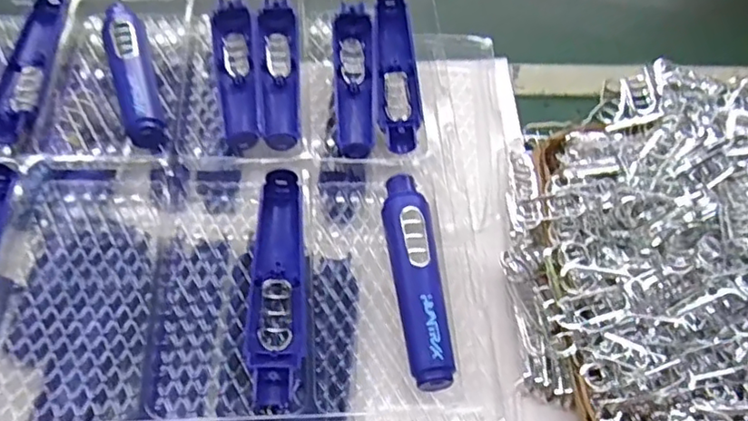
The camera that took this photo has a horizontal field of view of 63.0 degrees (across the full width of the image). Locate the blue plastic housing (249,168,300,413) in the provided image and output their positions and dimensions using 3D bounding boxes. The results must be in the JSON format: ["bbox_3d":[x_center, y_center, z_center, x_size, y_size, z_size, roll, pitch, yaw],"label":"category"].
[{"bbox_3d":[-0.071,0.051,0.442,0.034,0.017,0.176,-2,61,-2],"label":"blue plastic housing"}]

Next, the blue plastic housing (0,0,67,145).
[{"bbox_3d":[-0.297,-0.127,0.526,0.038,0.029,0.178,-4,61,-3],"label":"blue plastic housing"}]

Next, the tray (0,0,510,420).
[{"bbox_3d":[-0.199,-0.030,0.485,0.589,0.056,0.450,3,60,-6],"label":"tray"}]

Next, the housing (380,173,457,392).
[{"bbox_3d":[0.032,0.046,0.462,0.036,0.030,0.176,-5,61,-4],"label":"housing"}]

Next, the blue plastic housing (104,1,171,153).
[{"bbox_3d":[-0.212,-0.127,0.533,0.035,0.032,0.179,-16,62,-10],"label":"blue plastic housing"}]

